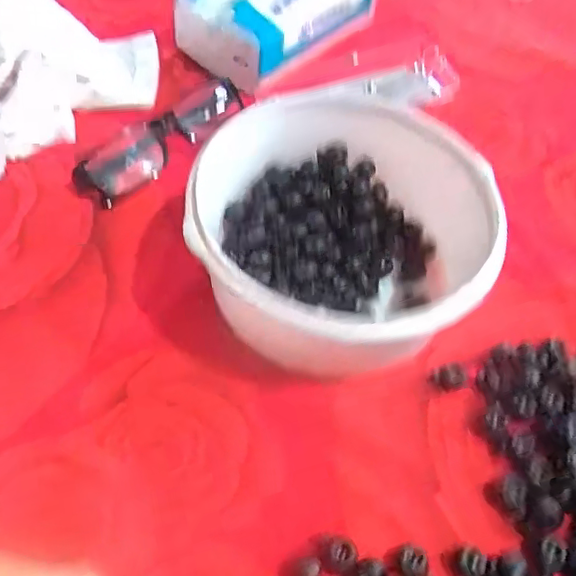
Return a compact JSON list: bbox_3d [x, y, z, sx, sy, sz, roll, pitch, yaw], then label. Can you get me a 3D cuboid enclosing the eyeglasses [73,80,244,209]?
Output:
[{"bbox_3d":[-0.091,-0.107,0.408,0.041,0.027,0.132,38,59,16],"label":"eyeglasses"}]

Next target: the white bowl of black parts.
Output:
[{"bbox_3d":[0.029,-0.026,0.333,0.142,0.077,0.163,-29,62,-25],"label":"white bowl of black parts"}]

